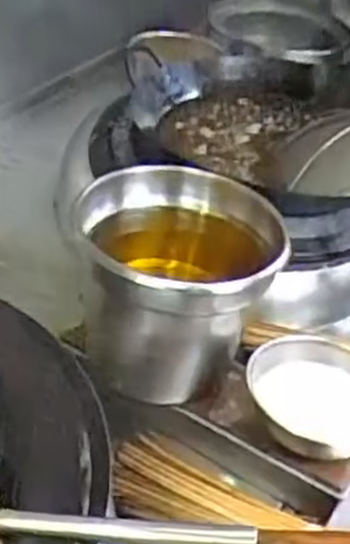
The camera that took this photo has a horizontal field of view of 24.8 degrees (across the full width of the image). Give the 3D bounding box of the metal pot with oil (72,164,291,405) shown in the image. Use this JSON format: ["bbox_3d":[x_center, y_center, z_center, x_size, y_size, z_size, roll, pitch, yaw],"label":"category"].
[{"bbox_3d":[-0.002,0.013,0.948,0.224,0.202,0.258,9,37,2],"label":"metal pot with oil"}]

